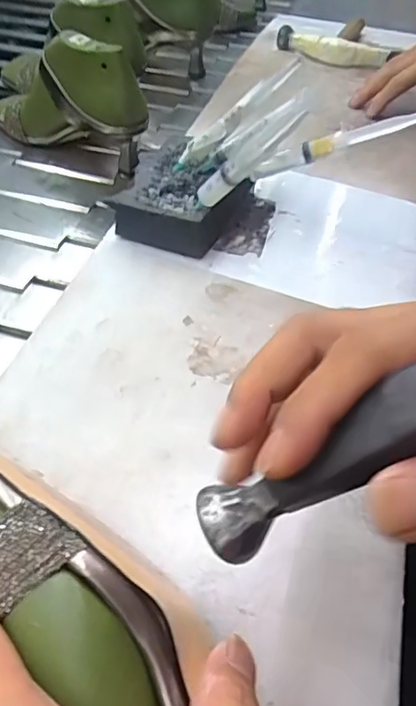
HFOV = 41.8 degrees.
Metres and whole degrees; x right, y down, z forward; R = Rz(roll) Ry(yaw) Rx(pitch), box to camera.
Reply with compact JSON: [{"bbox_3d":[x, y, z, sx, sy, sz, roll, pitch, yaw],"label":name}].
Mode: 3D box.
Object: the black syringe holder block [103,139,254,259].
[{"bbox_3d":[-0.020,-0.130,0.454,0.091,0.036,0.113,15,49,11],"label":"black syringe holder block"}]

